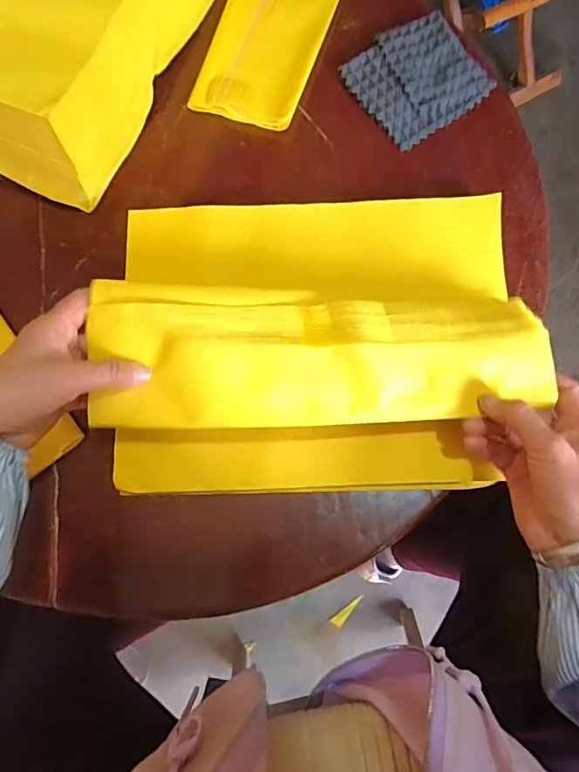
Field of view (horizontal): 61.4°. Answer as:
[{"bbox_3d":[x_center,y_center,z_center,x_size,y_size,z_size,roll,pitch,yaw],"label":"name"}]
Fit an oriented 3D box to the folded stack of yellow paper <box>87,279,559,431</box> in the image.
[{"bbox_3d":[0.025,-0.025,0.380,0.346,0.031,0.114,0,78,-4],"label":"folded stack of yellow paper"}]

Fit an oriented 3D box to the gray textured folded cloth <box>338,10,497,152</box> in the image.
[{"bbox_3d":[0.134,-0.324,0.512,0.122,0.018,0.115,-35,80,-7],"label":"gray textured folded cloth"}]

